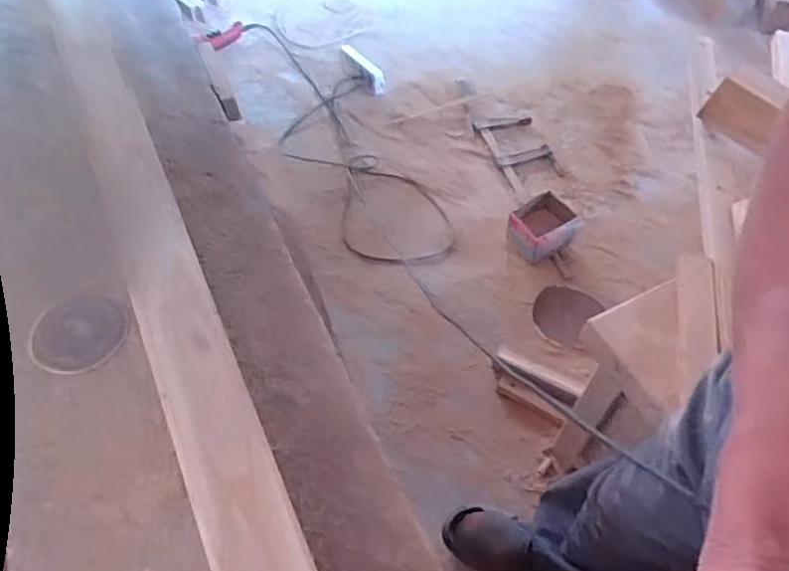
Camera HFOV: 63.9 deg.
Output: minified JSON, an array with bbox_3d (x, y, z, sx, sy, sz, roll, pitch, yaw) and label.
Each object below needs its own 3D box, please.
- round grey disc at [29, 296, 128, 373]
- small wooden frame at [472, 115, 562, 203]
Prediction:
[{"bbox_3d":[-0.316,0.047,0.637,0.090,0.006,0.089,2,54,-2],"label":"round grey disc"},{"bbox_3d":[0.370,-0.382,1.825,0.185,0.026,0.308,-15,57,-14],"label":"small wooden frame"}]

